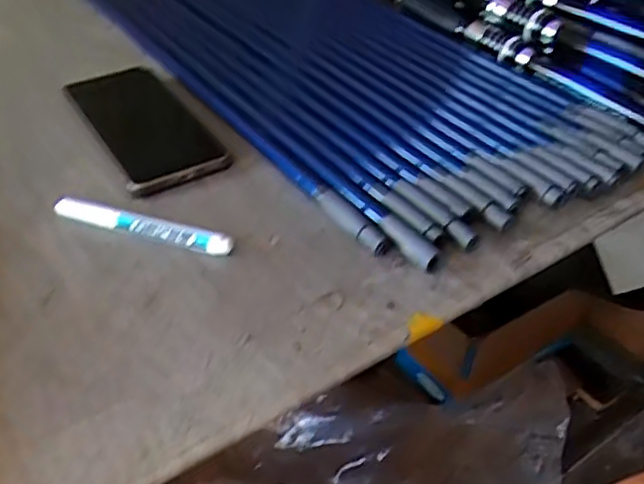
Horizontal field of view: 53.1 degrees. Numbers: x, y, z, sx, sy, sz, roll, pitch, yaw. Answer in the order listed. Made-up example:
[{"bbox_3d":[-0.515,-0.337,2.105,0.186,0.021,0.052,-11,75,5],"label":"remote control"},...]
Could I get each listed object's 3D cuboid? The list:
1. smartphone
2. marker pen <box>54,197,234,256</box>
[{"bbox_3d":[-0.135,-0.091,0.491,0.075,0.014,0.157,-22,46,-24],"label":"smartphone"},{"bbox_3d":[-0.115,-0.010,0.404,0.124,0.013,0.012,15,43,15],"label":"marker pen"}]

